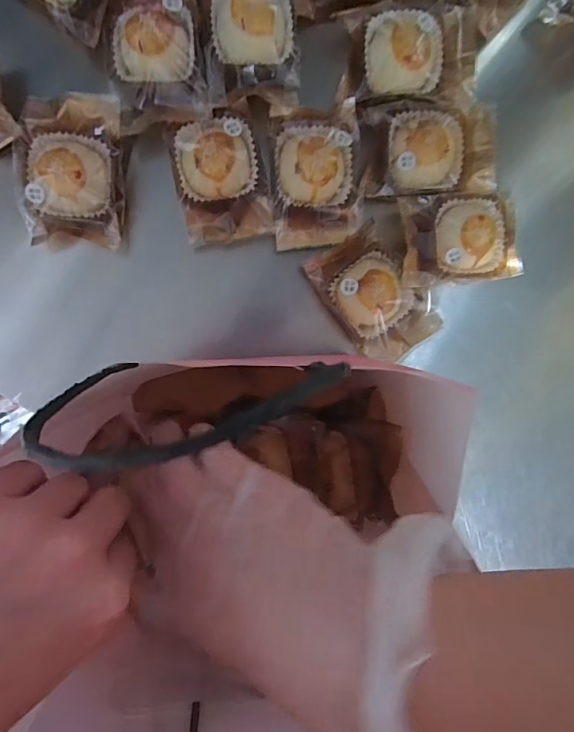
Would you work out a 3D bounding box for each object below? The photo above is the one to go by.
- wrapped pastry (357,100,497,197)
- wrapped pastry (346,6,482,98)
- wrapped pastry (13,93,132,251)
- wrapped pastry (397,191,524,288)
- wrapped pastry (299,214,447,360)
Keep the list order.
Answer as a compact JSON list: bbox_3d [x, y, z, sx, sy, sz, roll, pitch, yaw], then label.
[{"bbox_3d":[0.126,-0.191,0.389,0.120,0.027,0.077,-5,97,-5],"label":"wrapped pastry"},{"bbox_3d":[0.112,-0.271,0.380,0.114,0.025,0.079,1,96,-6],"label":"wrapped pastry"},{"bbox_3d":[-0.181,-0.164,0.385,0.081,0.053,0.119,1,96,-6],"label":"wrapped pastry"},{"bbox_3d":[0.156,-0.114,0.402,0.111,0.026,0.077,-7,97,-5],"label":"wrapped pastry"},{"bbox_3d":[0.081,-0.062,0.401,0.080,0.026,0.117,-41,98,0],"label":"wrapped pastry"}]

